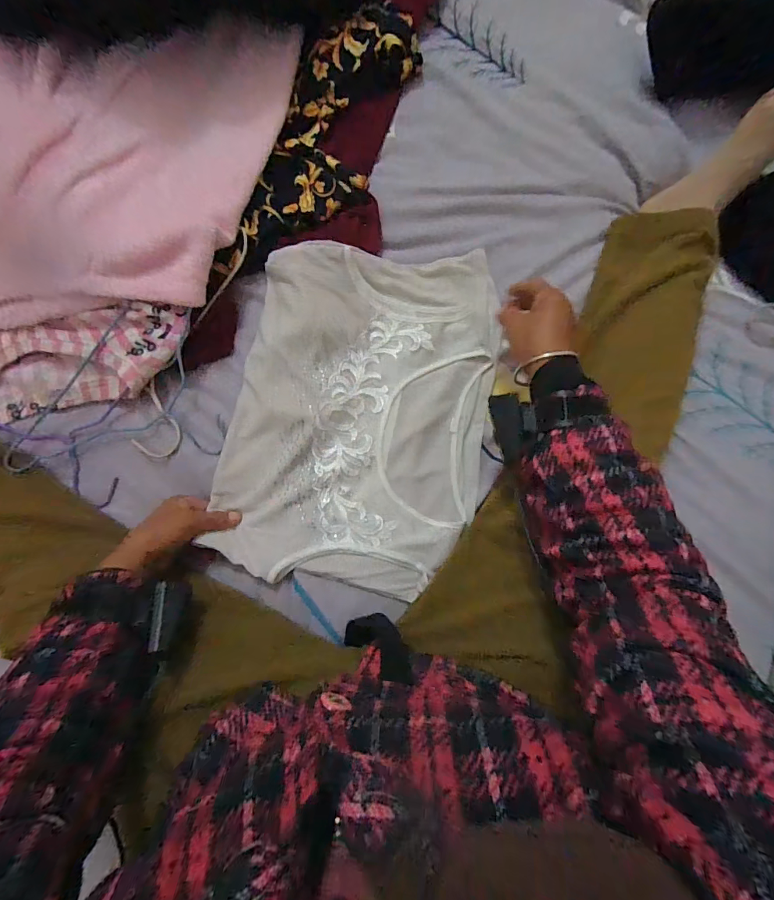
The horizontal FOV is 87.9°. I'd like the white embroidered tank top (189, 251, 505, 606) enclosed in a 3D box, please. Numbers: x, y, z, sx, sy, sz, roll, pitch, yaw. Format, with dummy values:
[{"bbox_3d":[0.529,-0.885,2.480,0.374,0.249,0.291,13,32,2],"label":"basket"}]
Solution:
[{"bbox_3d":[-0.032,-0.053,0.490,0.303,0.050,0.421,11,83,5],"label":"white embroidered tank top"}]

